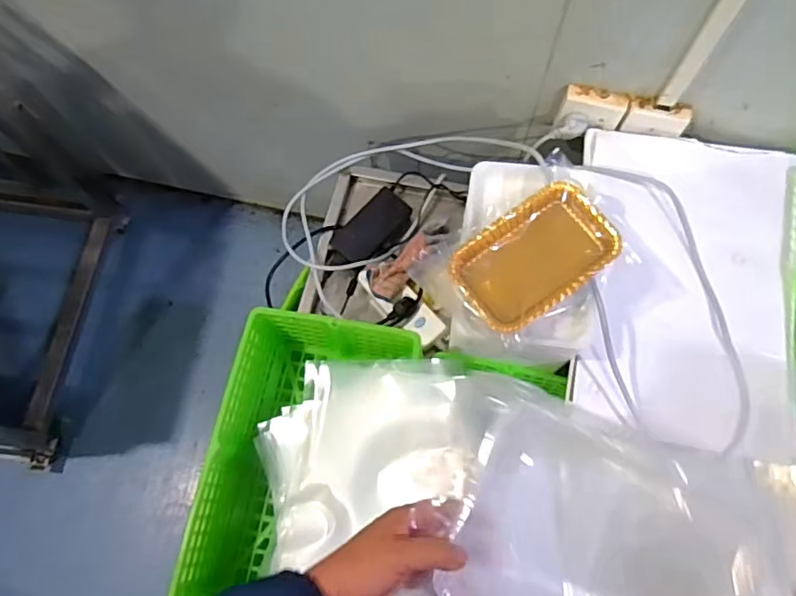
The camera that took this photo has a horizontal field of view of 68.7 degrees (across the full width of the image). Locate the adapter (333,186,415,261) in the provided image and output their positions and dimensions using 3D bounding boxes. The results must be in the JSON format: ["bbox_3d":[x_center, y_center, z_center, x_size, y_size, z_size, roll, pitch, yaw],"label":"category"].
[{"bbox_3d":[-0.040,-0.114,0.933,0.137,0.024,0.073,-43,76,-11],"label":"adapter"}]

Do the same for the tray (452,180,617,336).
[{"bbox_3d":[0.162,-0.046,0.700,0.188,0.042,0.124,-35,74,-8],"label":"tray"}]

